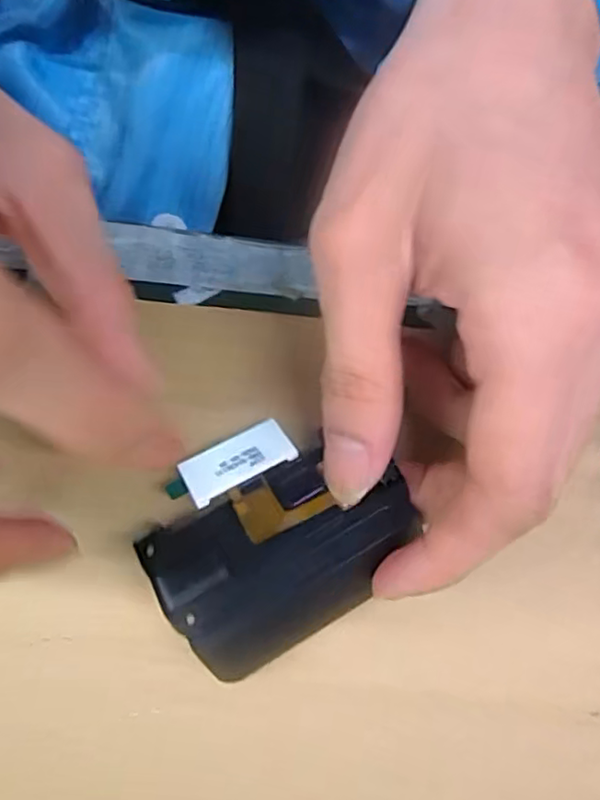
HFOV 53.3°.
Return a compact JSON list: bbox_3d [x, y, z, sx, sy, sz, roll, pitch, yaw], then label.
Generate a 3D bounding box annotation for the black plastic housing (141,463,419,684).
[{"bbox_3d":[-0.004,0.040,0.161,0.068,0.014,0.044,-31,80,-7],"label":"black plastic housing"}]

